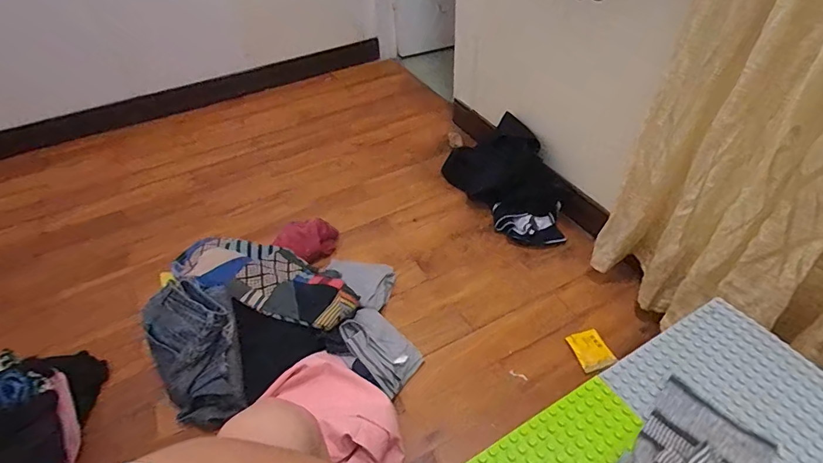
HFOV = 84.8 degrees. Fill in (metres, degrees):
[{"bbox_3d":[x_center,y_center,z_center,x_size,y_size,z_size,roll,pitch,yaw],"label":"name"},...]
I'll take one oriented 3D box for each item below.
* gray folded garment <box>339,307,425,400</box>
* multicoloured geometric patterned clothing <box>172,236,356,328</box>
[{"bbox_3d":[-0.066,0.244,0.955,0.173,0.065,0.114,31,55,30],"label":"gray folded garment"},{"bbox_3d":[-0.325,0.101,1.027,0.420,0.086,0.186,13,48,16],"label":"multicoloured geometric patterned clothing"}]

